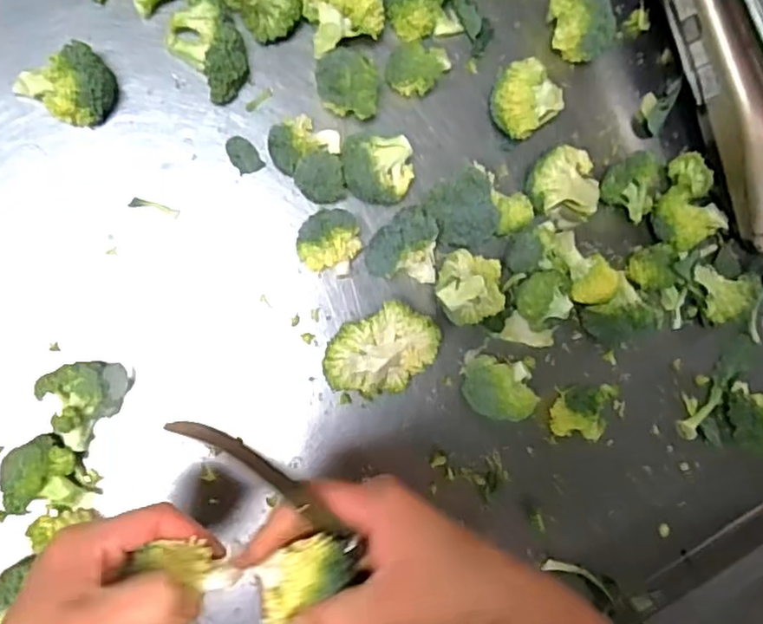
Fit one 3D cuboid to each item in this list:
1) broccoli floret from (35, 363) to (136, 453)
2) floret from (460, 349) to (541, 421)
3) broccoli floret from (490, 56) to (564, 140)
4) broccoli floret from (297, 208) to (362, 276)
[{"bbox_3d":[-0.204,0.057,0.447,0.048,0.046,0.063,40,85,-7],"label":"broccoli floret"},{"bbox_3d":[0.088,0.057,0.493,0.053,0.034,0.044,15,88,-9],"label":"floret"},{"bbox_3d":[0.104,-0.158,0.491,0.045,0.046,0.048,0,91,-9],"label":"broccoli floret"},{"bbox_3d":[-0.038,-0.051,0.477,0.044,0.037,0.044,0,91,-9],"label":"broccoli floret"}]

